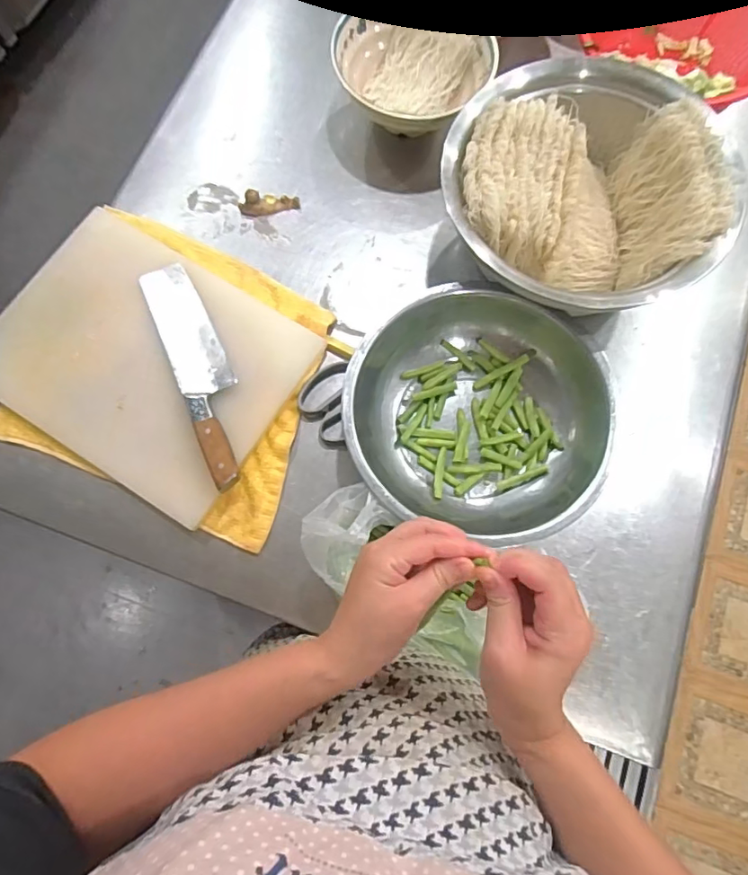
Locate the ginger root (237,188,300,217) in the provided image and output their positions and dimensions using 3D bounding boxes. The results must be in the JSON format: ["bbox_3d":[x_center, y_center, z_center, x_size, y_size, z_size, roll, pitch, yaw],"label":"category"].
[{"bbox_3d":[-0.142,-0.317,0.716,0.082,0.031,0.023,-7,76,-3],"label":"ginger root"}]

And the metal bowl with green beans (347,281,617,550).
[{"bbox_3d":[0.113,-0.026,0.614,0.286,0.082,0.260,16,76,3],"label":"metal bowl with green beans"}]

